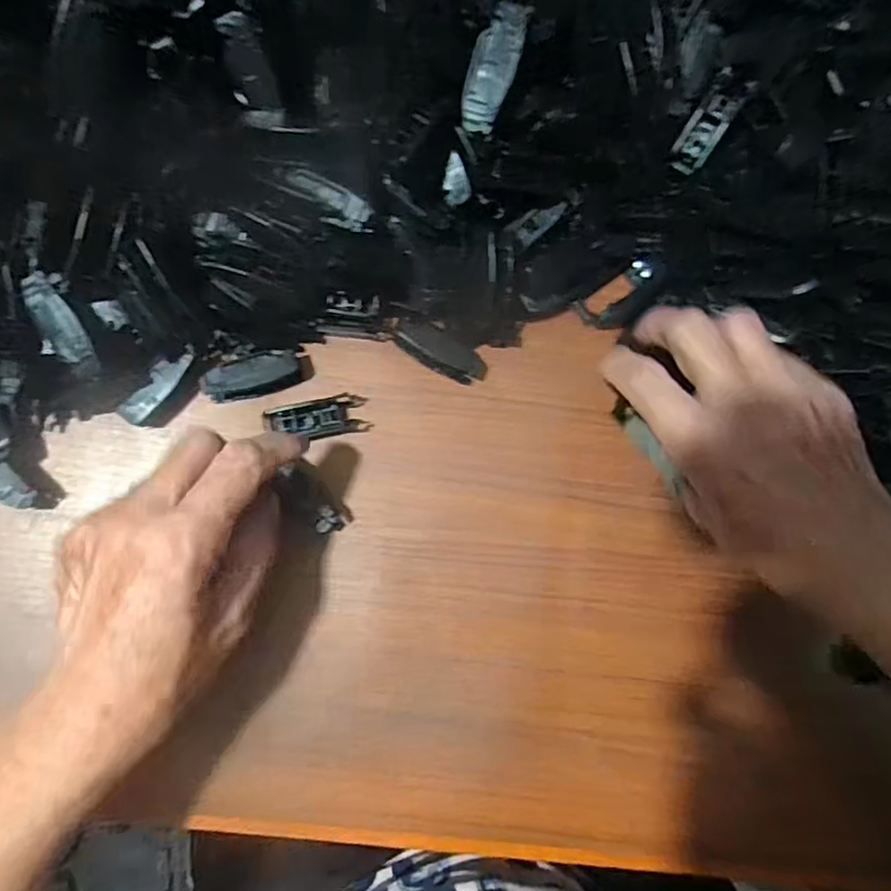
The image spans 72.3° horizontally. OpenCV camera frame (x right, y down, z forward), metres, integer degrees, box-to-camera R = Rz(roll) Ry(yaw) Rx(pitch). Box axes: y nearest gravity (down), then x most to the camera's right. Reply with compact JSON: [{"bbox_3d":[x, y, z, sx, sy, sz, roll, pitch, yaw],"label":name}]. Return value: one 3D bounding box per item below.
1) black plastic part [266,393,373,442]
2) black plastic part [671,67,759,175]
[{"bbox_3d":[-0.066,-0.015,0.316,0.053,0.009,0.020,-5,87,-21],"label":"black plastic part"},{"bbox_3d":[0.133,-0.163,0.308,0.018,0.007,0.047,32,109,-1],"label":"black plastic part"}]

